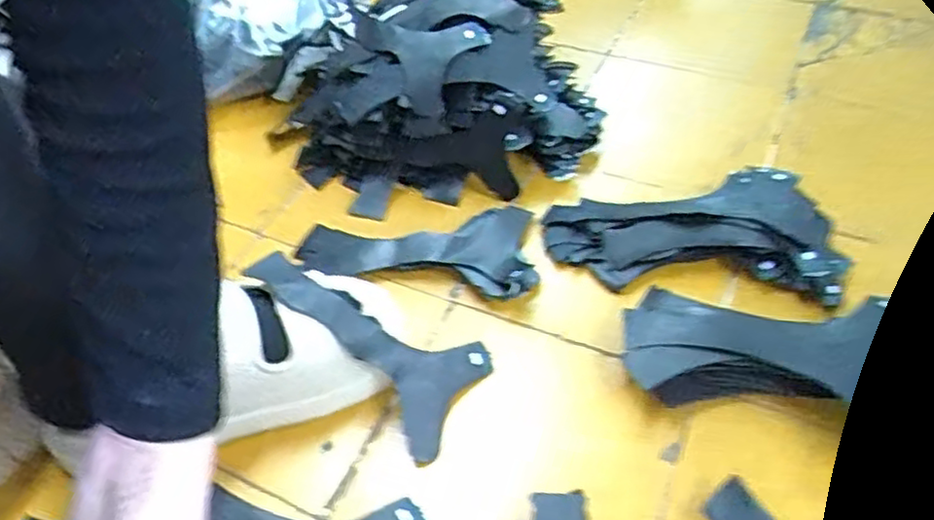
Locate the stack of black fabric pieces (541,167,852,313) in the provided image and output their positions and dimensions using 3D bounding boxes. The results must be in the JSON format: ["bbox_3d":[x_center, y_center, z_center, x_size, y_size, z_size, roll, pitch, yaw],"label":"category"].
[{"bbox_3d":[0.186,-0.026,0.591,0.231,0.031,0.118,1,48,3],"label":"stack of black fabric pieces"}]

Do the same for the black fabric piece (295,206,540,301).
[{"bbox_3d":[-0.046,-0.007,0.607,0.203,0.023,0.091,-1,48,1],"label":"black fabric piece"}]

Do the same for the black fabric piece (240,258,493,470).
[{"bbox_3d":[-0.077,0.057,0.508,0.181,0.023,0.086,37,54,-5],"label":"black fabric piece"}]

